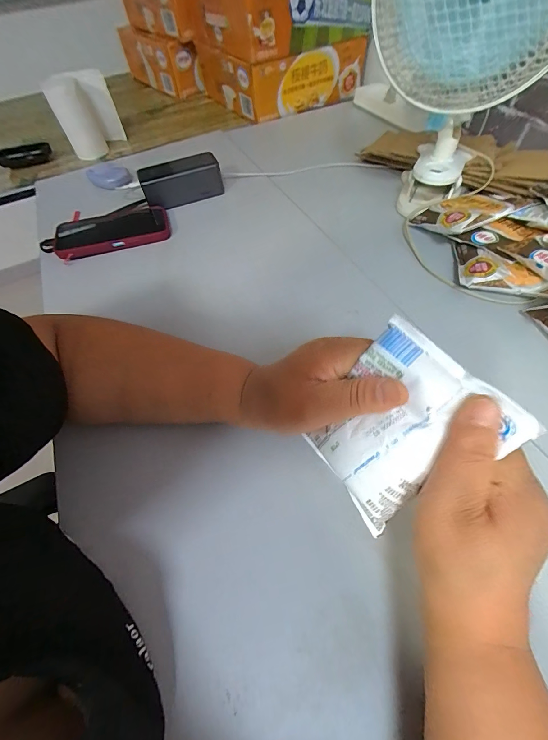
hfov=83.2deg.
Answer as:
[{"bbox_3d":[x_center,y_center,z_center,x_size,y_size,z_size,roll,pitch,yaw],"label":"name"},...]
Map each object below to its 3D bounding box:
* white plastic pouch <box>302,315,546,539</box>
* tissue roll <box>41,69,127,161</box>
[{"bbox_3d":[0.075,0.040,0.199,0.092,0.017,0.118,49,114,18],"label":"white plastic pouch"},{"bbox_3d":[-0.445,-0.611,0.732,0.127,0.131,0.146,-21,58,-10],"label":"tissue roll"}]

